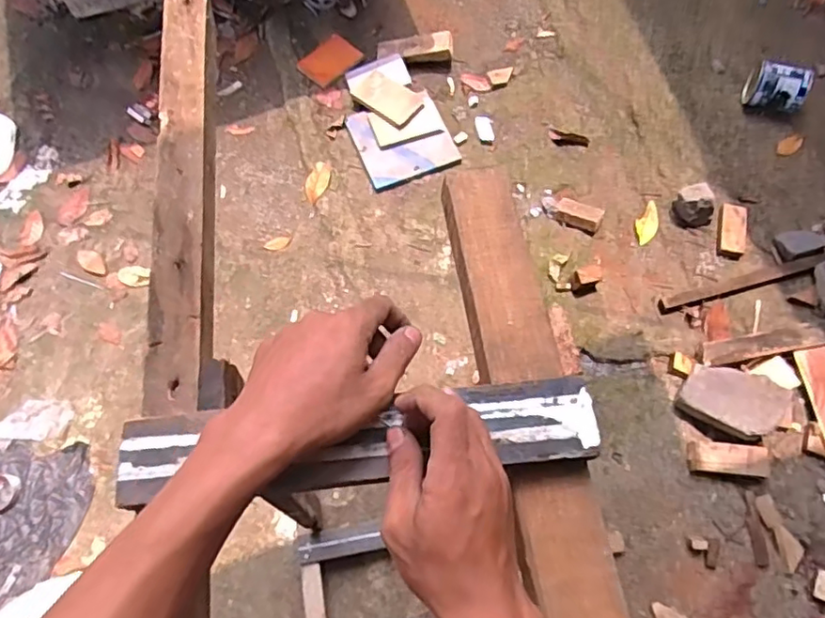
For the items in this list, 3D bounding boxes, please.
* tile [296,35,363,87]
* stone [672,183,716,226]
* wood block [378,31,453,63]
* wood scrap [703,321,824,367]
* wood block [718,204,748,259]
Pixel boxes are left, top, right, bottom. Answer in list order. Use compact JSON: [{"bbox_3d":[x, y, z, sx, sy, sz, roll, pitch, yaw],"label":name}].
[{"bbox_3d":[-0.234,-0.711,1.718,0.129,0.014,0.161,42,76,15],"label":"tile"},{"bbox_3d":[0.692,-0.256,1.479,0.081,0.097,0.083,-1,69,2],"label":"stone"},{"bbox_3d":[0.009,-0.735,1.710,0.211,0.062,0.089,-8,69,-1],"label":"wood block"},{"bbox_3d":[0.828,0.072,1.341,0.346,0.019,0.064,-13,55,5],"label":"wood scrap"},{"bbox_3d":[0.790,-0.194,1.476,0.061,0.027,0.133,8,83,4],"label":"wood block"}]

